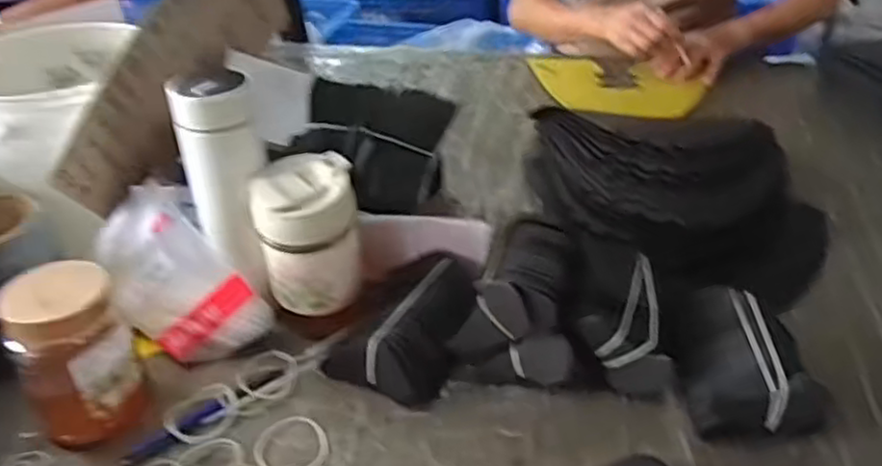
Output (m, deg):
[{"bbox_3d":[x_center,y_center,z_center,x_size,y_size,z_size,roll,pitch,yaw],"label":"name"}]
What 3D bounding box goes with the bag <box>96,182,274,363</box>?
[{"bbox_3d":[-0.231,0.042,0.601,0.148,0.113,0.090,26,43,36],"label":"bag"}]

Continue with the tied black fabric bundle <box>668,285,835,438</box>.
[{"bbox_3d":[0.239,0.099,0.556,0.089,0.057,0.133,0,34,3],"label":"tied black fabric bundle"}]

